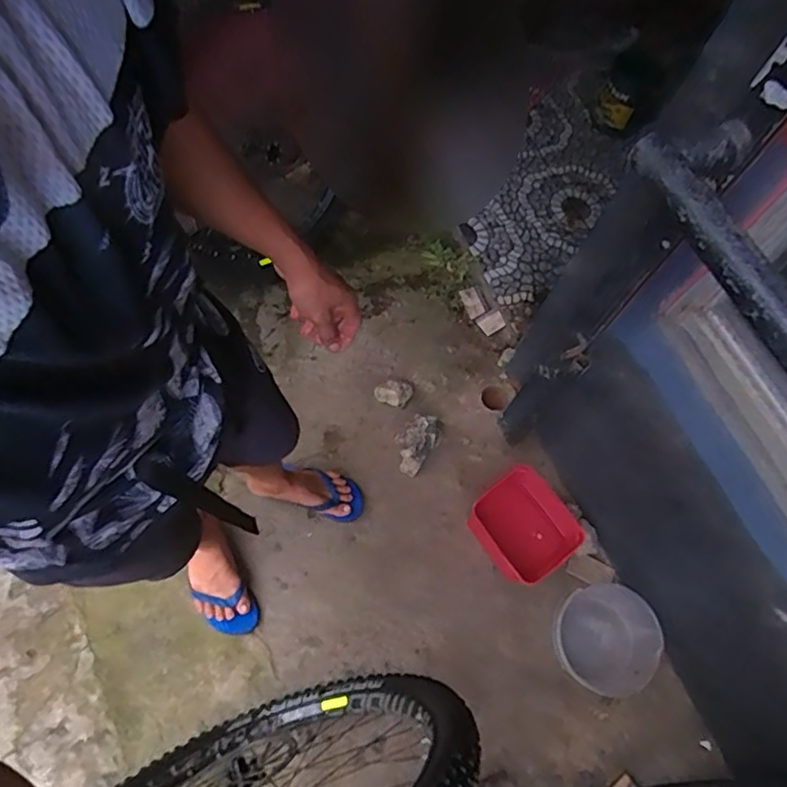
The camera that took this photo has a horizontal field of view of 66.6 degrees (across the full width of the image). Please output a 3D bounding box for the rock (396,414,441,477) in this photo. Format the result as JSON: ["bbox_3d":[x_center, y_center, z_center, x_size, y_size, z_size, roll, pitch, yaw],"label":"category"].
[{"bbox_3d":[0.052,0.119,1.446,0.090,0.087,0.129,37,67,9],"label":"rock"}]

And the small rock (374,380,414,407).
[{"bbox_3d":[0.001,-0.001,1.502,0.088,0.062,0.062,16,67,4],"label":"small rock"}]

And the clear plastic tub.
[{"bbox_3d":[0.459,0.536,1.304,0.205,0.102,0.212,3,66,-6],"label":"clear plastic tub"}]

